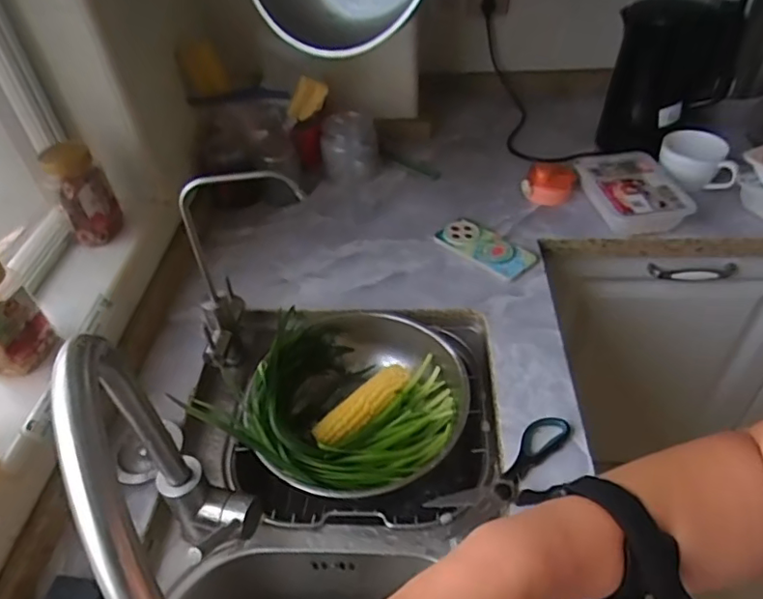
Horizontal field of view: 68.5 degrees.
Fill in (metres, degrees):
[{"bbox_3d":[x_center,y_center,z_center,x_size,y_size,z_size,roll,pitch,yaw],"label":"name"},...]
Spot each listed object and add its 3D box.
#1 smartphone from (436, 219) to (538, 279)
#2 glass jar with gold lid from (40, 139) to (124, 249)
[{"bbox_3d":[0.168,-0.086,0.909,0.162,0.016,0.072,31,55,32],"label":"smartphone"},{"bbox_3d":[-0.426,-0.152,0.803,0.070,0.143,0.060,-26,48,-21],"label":"glass jar with gold lid"}]

